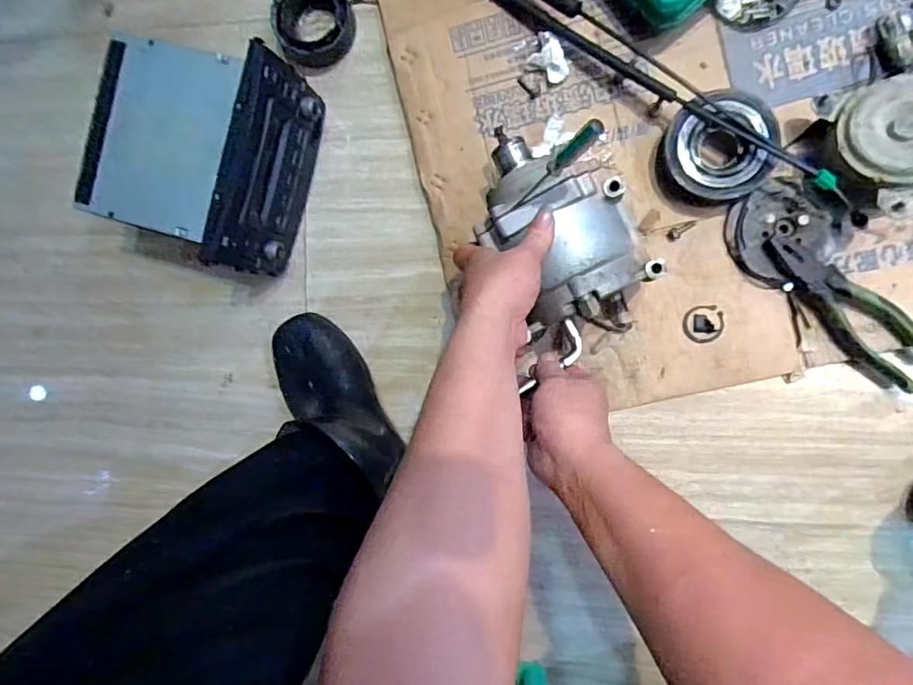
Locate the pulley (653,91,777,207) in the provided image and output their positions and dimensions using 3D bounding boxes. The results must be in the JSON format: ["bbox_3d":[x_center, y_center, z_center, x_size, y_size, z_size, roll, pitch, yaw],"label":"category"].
[{"bbox_3d":[0.258,-0.191,0.533,0.103,0.044,0.099,0,91,8],"label":"pulley"}]

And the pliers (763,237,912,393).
[{"bbox_3d":[0.380,-0.031,0.523,0.191,0.023,0.054,38,95,6],"label":"pliers"}]

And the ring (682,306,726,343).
[{"bbox_3d":[0.254,-0.019,0.551,0.040,0.004,0.039,0,91,8],"label":"ring"}]

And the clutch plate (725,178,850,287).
[{"bbox_3d":[0.328,-0.112,0.540,0.100,0.007,0.094,0,91,8],"label":"clutch plate"}]

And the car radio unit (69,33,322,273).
[{"bbox_3d":[-0.278,-0.200,0.582,0.206,0.128,0.202,14,93,7],"label":"car radio unit"}]

